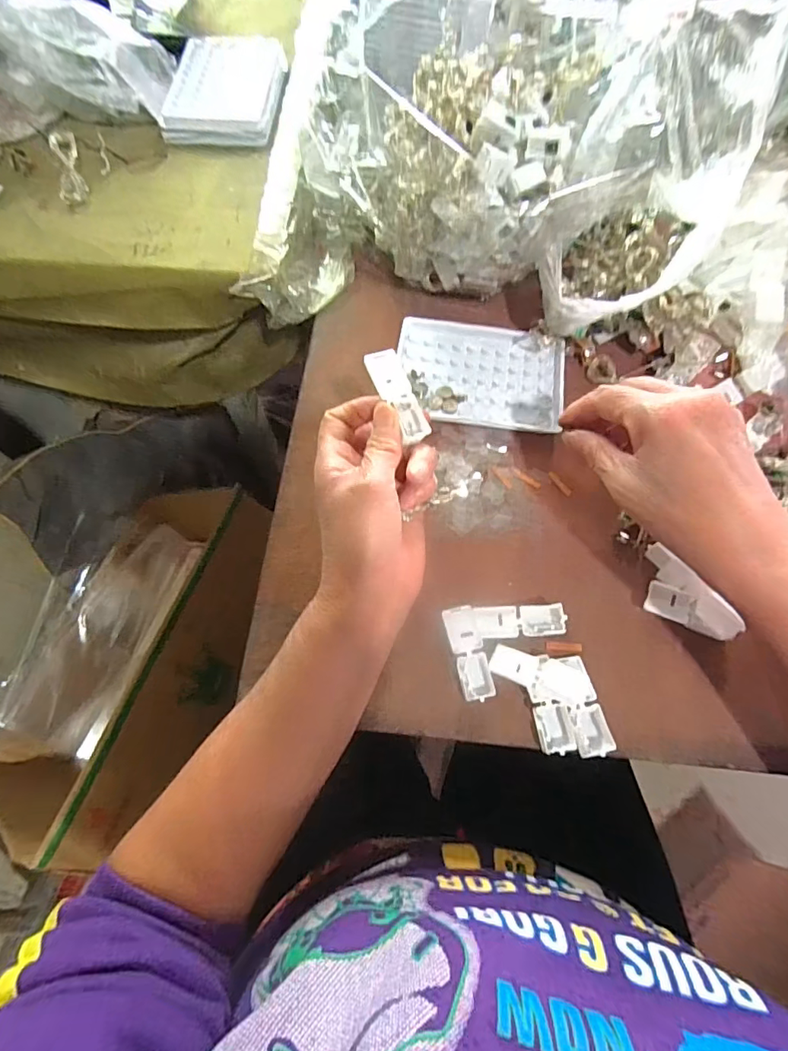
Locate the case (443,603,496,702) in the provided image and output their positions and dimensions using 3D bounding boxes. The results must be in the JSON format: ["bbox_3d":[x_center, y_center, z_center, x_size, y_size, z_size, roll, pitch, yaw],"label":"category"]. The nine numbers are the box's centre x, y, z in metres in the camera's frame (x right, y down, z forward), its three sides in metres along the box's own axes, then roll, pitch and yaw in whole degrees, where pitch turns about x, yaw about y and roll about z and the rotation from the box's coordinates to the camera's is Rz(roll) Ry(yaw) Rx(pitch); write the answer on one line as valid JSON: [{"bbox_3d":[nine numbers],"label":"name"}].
[{"bbox_3d":[0.046,0.078,0.312,0.020,0.011,0.055,-12,68,-4],"label":"case"}]

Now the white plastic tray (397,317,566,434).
[{"bbox_3d":[0.068,-0.121,0.399,0.127,0.008,0.097,6,68,3],"label":"white plastic tray"}]

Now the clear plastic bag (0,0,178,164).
[{"bbox_3d":[-0.328,-0.385,0.427,0.256,0.078,0.129,-5,68,-1],"label":"clear plastic bag"}]

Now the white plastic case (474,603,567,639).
[{"bbox_3d":[0.079,0.060,0.317,0.052,0.009,0.020,-1,68,0],"label":"white plastic case"}]

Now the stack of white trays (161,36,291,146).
[{"bbox_3d":[-0.153,-0.403,0.469,0.098,0.020,0.128,4,68,2],"label":"stack of white trays"}]

